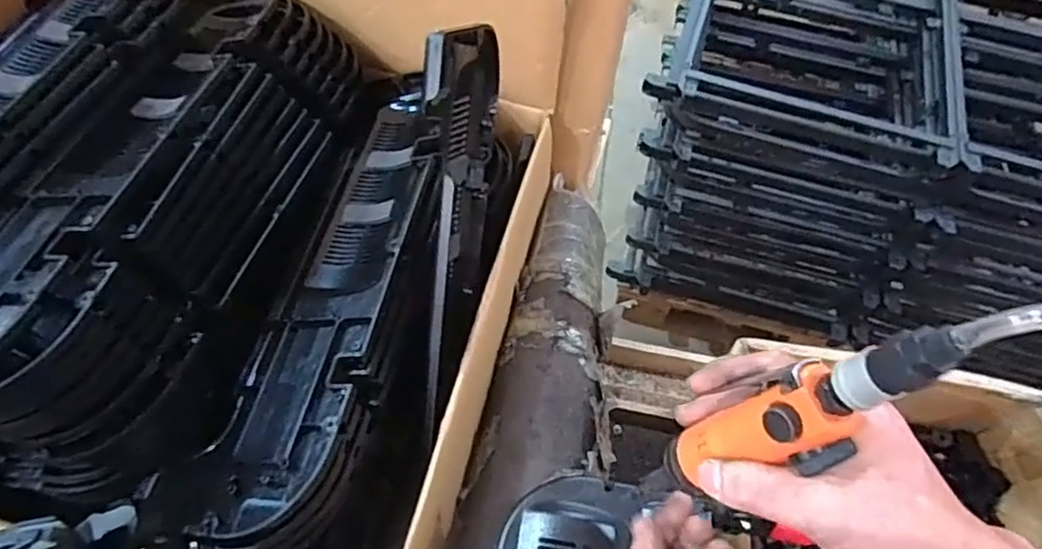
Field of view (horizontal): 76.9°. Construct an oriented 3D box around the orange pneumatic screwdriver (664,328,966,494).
[{"bbox_3d":[0.143,0.078,0.339,0.040,0.195,0.031,21,55,-13],"label":"orange pneumatic screwdriver"}]

